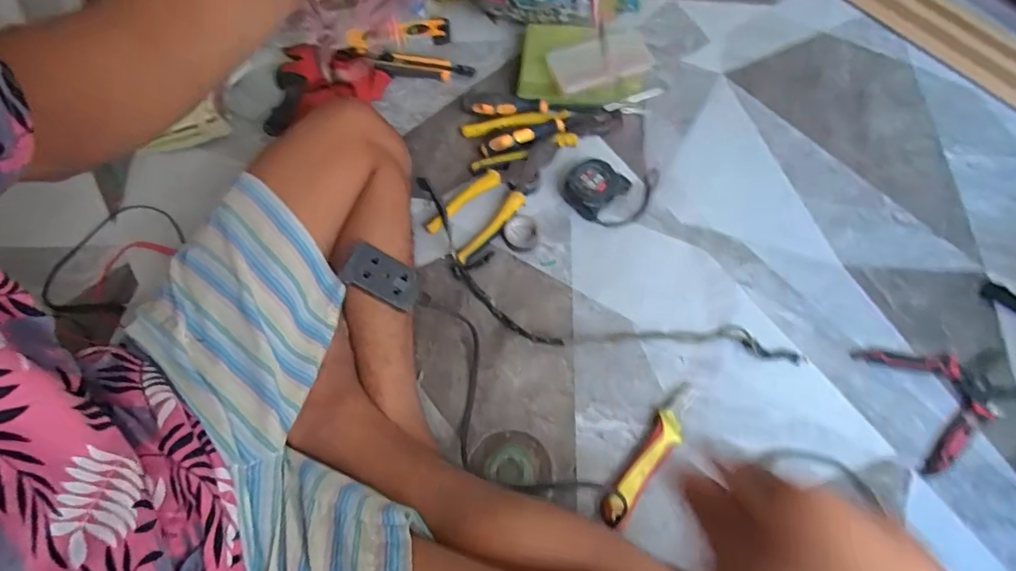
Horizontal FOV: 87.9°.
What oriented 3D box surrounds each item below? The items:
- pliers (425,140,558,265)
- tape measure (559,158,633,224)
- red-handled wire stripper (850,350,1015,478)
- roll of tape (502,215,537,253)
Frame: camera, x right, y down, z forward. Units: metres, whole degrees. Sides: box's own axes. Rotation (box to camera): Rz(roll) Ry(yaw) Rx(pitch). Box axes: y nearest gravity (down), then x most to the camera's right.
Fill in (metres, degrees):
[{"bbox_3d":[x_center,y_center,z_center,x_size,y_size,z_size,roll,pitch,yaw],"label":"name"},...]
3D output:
[{"bbox_3d":[-0.009,-0.117,0.664,0.196,0.028,0.073,-43,73,-15],"label":"pliers"},{"bbox_3d":[0.107,-0.124,0.660,0.074,0.038,0.063,-41,72,-14],"label":"tape measure"},{"bbox_3d":[0.469,0.110,0.557,0.145,0.015,0.132,-18,68,-6],"label":"red-handled wire stripper"},{"bbox_3d":[0.015,-0.064,0.645,0.042,0.018,0.046,0,67,1],"label":"roll of tape"}]

